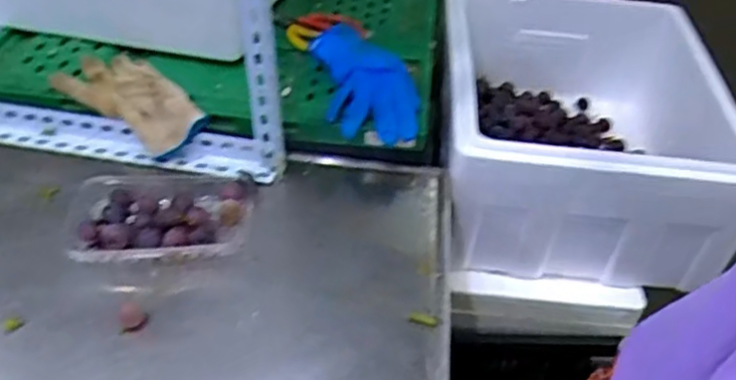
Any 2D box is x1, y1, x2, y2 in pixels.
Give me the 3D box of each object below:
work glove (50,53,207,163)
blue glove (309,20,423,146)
[{"bbox_3d":[-0.287,-0.107,0.802,0.197,0.046,0.092,30,49,25],"label":"work glove"},{"bbox_3d":[-0.002,-0.138,0.820,0.112,0.051,0.198,-8,43,-12],"label":"blue glove"}]

